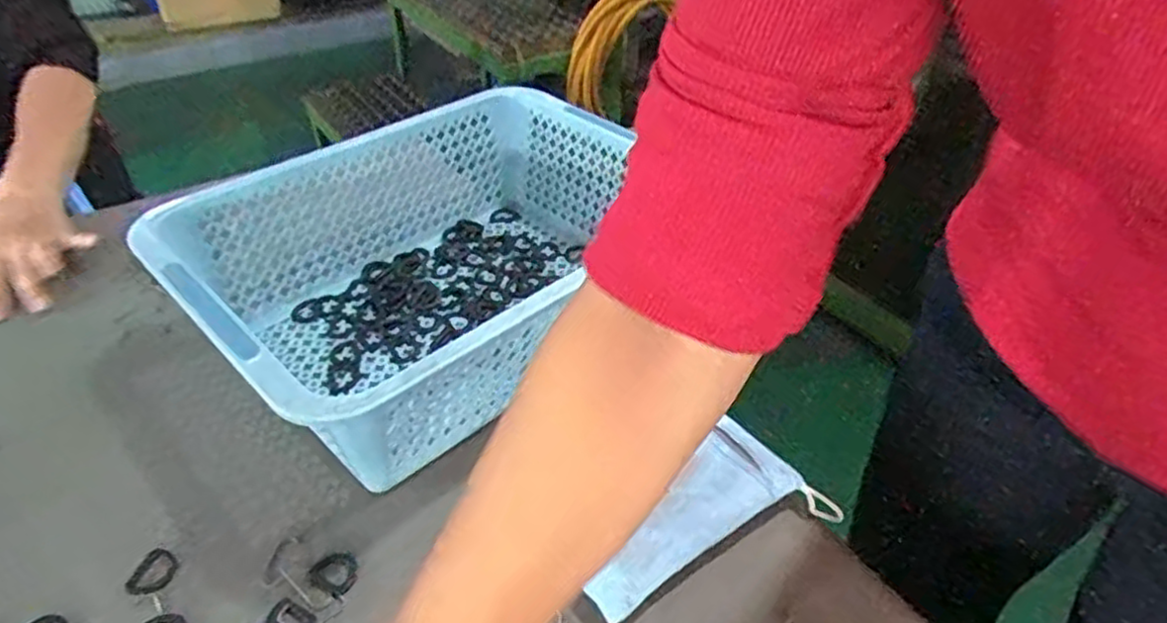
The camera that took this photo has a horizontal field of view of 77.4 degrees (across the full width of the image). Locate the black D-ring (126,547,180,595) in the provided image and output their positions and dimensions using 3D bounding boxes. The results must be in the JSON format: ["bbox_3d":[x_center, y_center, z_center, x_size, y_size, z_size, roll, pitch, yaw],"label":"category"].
[{"bbox_3d":[-0.262,0.159,0.444,0.023,0.004,0.031,9,40,9],"label":"black D-ring"}]

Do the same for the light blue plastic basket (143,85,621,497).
[{"bbox_3d":[-0.104,-0.044,0.601,0.288,0.119,0.383,33,48,33],"label":"light blue plastic basket"}]

